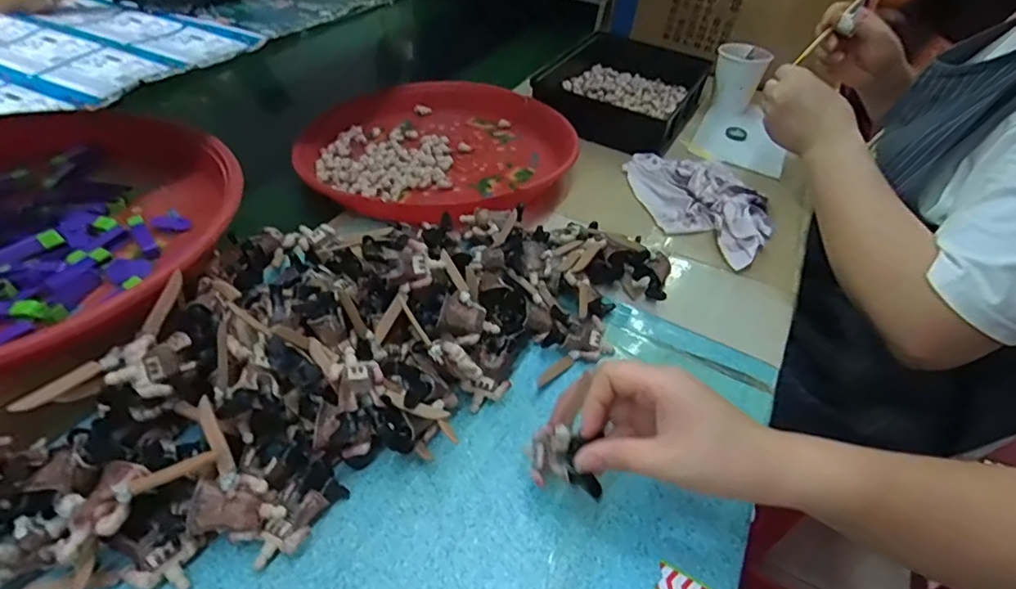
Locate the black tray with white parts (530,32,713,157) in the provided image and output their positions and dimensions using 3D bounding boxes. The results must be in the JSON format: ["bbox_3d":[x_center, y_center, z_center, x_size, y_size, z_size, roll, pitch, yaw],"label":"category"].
[{"bbox_3d":[0.168,-0.287,0.767,0.193,0.049,0.278,26,47,20],"label":"black tray with white parts"}]

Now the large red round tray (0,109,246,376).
[{"bbox_3d":[-0.382,-0.052,0.401,0.340,0.048,0.297,24,46,18],"label":"large red round tray"}]

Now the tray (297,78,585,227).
[{"bbox_3d":[-0.086,-0.182,0.650,0.327,0.038,0.310,7,43,1],"label":"tray"}]

